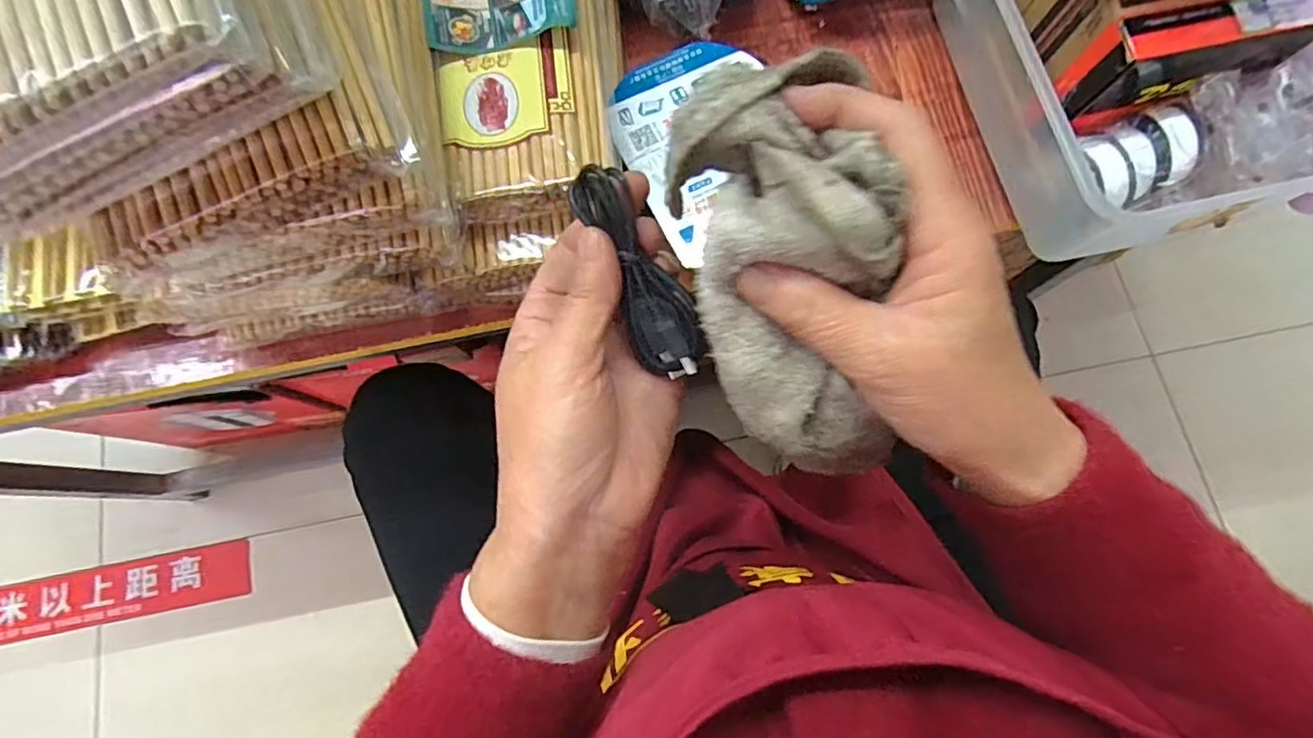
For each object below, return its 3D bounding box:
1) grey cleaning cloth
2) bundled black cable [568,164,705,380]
[{"bbox_3d":[0.047,-0.028,0.213,0.065,0.049,0.150,-14,113,-2],"label":"grey cleaning cloth"},{"bbox_3d":[-0.007,-0.037,0.229,0.023,0.020,0.084,-27,99,-5],"label":"bundled black cable"}]

